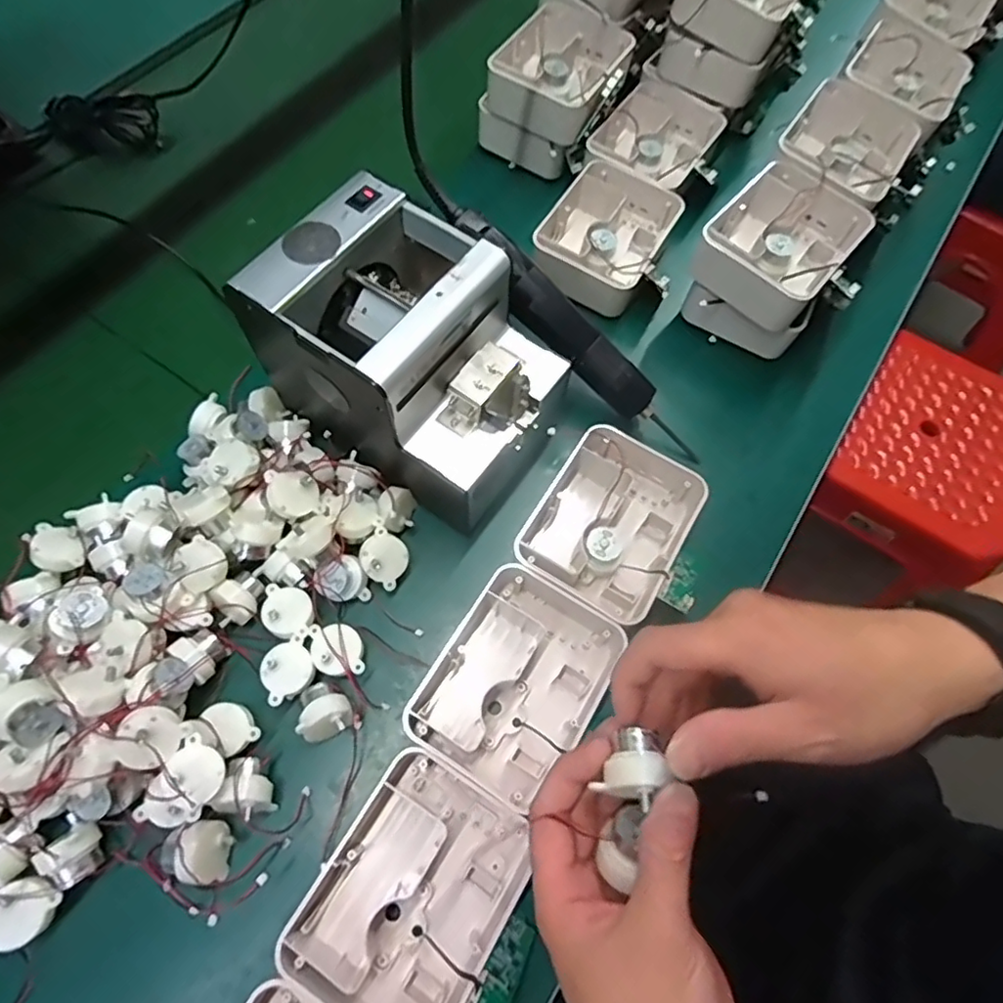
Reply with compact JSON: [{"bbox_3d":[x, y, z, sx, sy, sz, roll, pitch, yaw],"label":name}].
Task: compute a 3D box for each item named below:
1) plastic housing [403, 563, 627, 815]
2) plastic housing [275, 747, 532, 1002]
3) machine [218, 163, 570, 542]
[{"bbox_3d":[0.014,0.117,0.385,0.103,0.038,0.128,30,69,13],"label":"plastic housing"},{"bbox_3d":[-0.049,0.220,0.337,0.103,0.040,0.125,30,69,13],"label":"plastic housing"},{"bbox_3d":[-0.056,-0.101,0.406,0.182,0.129,0.132,31,69,14],"label":"machine"}]

